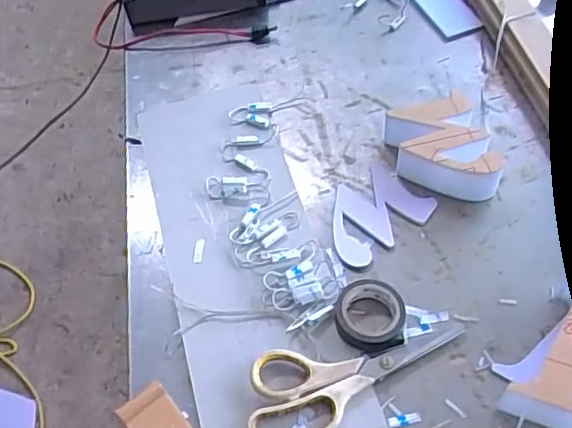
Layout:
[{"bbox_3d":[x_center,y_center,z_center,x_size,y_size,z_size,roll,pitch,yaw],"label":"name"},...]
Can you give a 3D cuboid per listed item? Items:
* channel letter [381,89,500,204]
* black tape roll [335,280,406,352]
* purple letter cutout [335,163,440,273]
[{"bbox_3d":[0.152,-0.062,0.596,0.083,0.044,0.108,-14,54,-6],"label":"channel letter"},{"bbox_3d":[0.071,0.085,0.508,0.057,0.017,0.056,2,54,6],"label":"black tape roll"},{"bbox_3d":[0.079,0.001,0.583,0.106,0.005,0.082,-35,59,-19],"label":"purple letter cutout"}]

